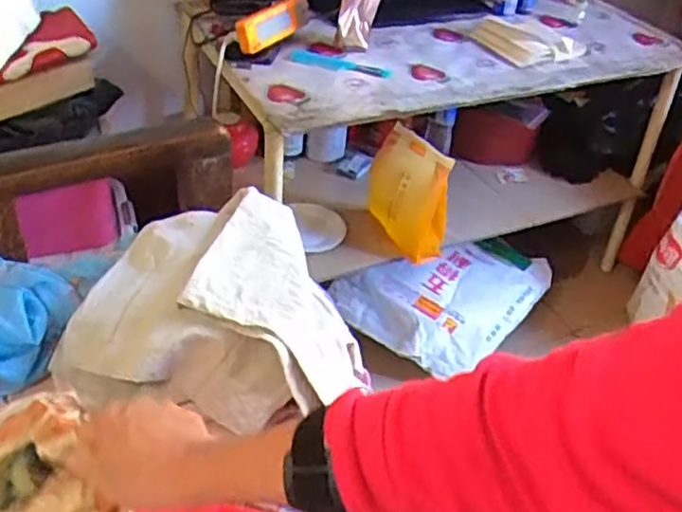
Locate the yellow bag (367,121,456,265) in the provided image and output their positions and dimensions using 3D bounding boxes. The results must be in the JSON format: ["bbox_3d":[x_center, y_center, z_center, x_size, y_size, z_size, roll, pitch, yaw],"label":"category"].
[{"bbox_3d":[0.139,-0.116,1.473,0.073,0.236,0.194,-24,48,-32],"label":"yellow bag"}]

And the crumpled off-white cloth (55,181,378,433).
[{"bbox_3d":[-0.126,0.046,0.769,0.292,0.108,0.262,8,39,2],"label":"crumpled off-white cloth"}]

